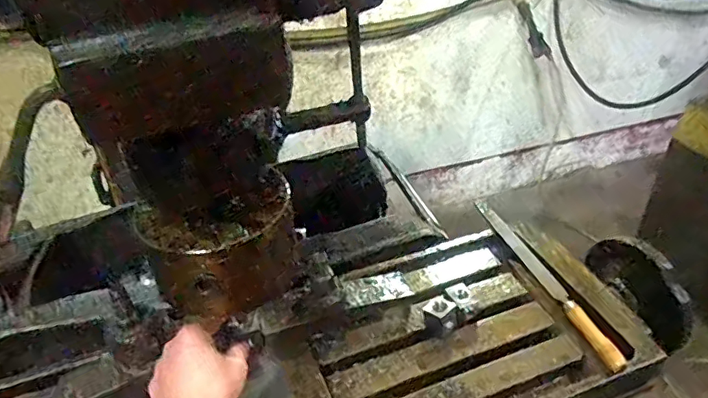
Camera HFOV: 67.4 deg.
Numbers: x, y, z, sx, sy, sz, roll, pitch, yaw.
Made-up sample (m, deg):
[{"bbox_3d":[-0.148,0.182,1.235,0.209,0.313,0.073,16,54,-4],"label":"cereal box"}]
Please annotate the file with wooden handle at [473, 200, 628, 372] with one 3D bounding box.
[{"bbox_3d":[0.217,0.081,0.623,0.021,0.023,0.291,-11,37,-12],"label":"file with wooden handle"}]

